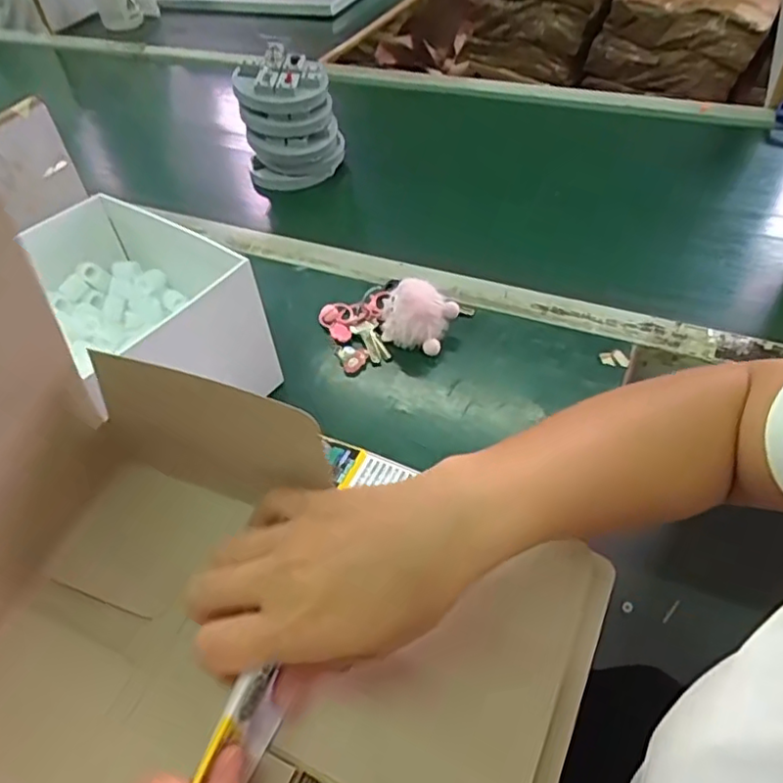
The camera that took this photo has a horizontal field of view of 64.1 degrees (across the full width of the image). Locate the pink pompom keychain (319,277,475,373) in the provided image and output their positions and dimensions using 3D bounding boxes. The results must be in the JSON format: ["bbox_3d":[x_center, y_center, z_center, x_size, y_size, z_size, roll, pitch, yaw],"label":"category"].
[{"bbox_3d":[0.007,-0.071,0.526,0.122,0.041,0.094,-18,51,-13],"label":"pink pompom keychain"}]

